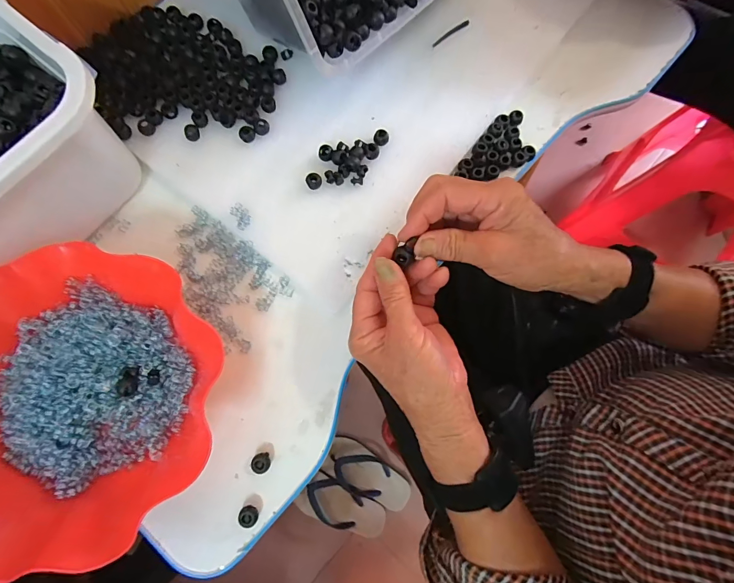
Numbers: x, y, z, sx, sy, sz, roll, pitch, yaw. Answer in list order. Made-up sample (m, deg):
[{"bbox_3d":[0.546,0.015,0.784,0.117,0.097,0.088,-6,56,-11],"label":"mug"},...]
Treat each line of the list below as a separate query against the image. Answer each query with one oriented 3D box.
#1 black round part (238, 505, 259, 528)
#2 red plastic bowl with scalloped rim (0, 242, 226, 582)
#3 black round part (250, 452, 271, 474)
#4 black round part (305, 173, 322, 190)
[{"bbox_3d":[-0.097,0.184,0.309,0.015,0.012,0.014,0,76,-1],"label":"black round part"},{"bbox_3d":[-0.227,0.084,0.300,0.206,0.067,0.214,0,76,-1],"label":"red plastic bowl with scalloped rim"},{"bbox_3d":[-0.089,0.145,0.318,0.014,0.013,0.015,0,76,-1],"label":"black round part"},{"bbox_3d":[-0.052,-0.109,0.371,0.015,0.006,0.016,0,76,-1],"label":"black round part"}]

